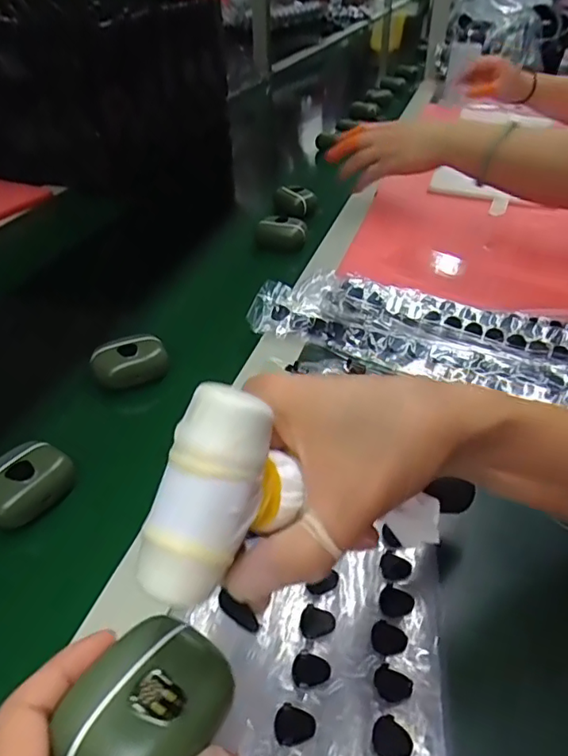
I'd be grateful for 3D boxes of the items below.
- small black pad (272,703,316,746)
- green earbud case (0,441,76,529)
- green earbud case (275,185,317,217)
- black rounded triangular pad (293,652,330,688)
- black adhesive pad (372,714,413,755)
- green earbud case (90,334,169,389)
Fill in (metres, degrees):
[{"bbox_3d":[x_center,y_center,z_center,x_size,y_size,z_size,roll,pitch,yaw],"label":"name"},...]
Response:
[{"bbox_3d":[0.005,0.154,0.246,0.018,0.004,0.016,15,41,19],"label":"small black pad"},{"bbox_3d":[-0.165,0.070,0.355,0.039,0.032,0.059,22,43,26],"label":"green earbud case"},{"bbox_3d":[0.011,-0.229,0.709,0.055,0.030,0.028,26,45,29],"label":"green earbud case"},{"bbox_3d":[0.013,0.138,0.265,0.018,0.004,0.015,-8,39,-10],"label":"black rounded triangular pad"},{"bbox_3d":[0.048,0.159,0.243,0.017,0.004,0.015,27,46,31],"label":"black adhesive pad"},{"bbox_3d":[-0.124,-0.014,0.451,0.057,0.023,0.038,-20,42,-24],"label":"green earbud case"}]

